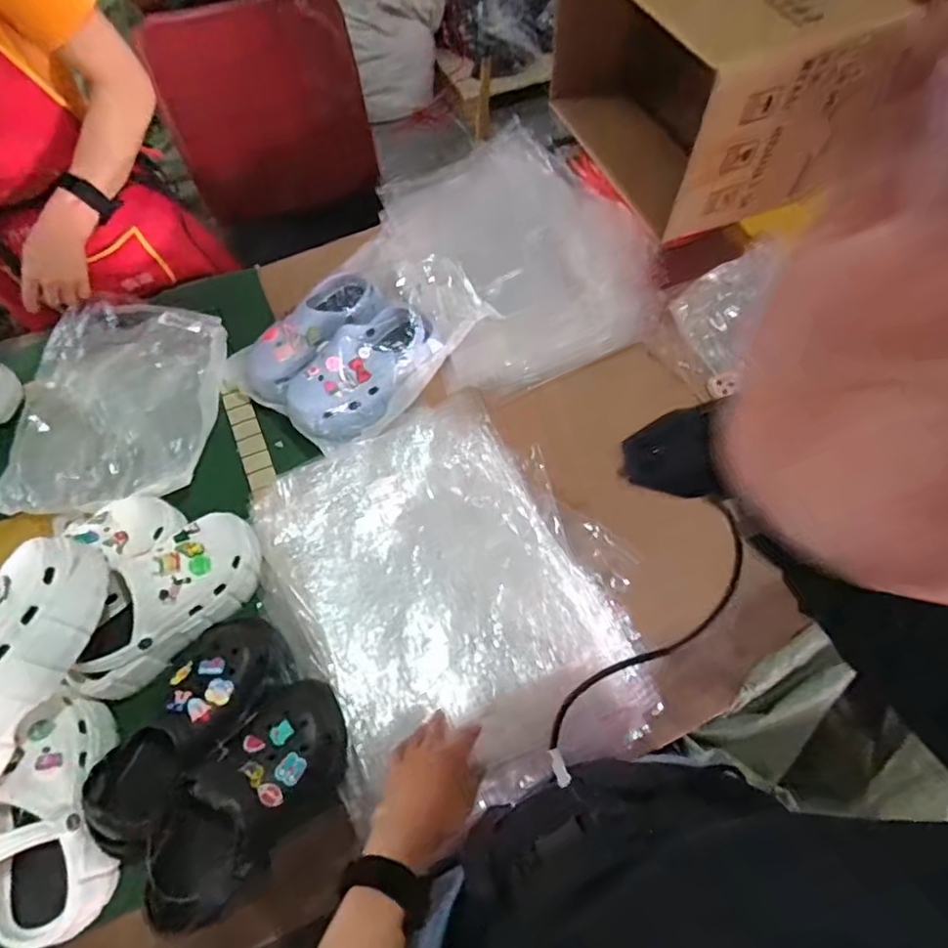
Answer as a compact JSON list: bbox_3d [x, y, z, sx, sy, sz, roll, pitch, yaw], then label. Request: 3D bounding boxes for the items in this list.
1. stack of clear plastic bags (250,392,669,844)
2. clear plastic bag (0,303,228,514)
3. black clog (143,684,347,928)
[{"bbox_3d":[-0.036,0.138,0.688,0.372,0.074,0.458,-21,62,-9],"label":"stack of clear plastic bags"},{"bbox_3d":[-0.525,-0.105,0.846,0.277,0.096,0.307,-1,61,2],"label":"clear plastic bag"},{"bbox_3d":[-0.234,0.329,0.594,0.108,0.100,0.241,33,67,19],"label":"black clog"}]

